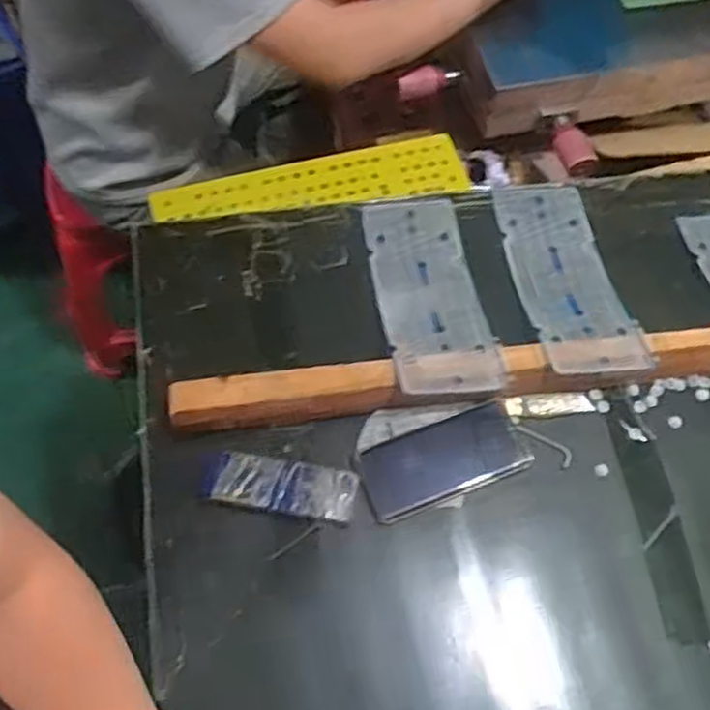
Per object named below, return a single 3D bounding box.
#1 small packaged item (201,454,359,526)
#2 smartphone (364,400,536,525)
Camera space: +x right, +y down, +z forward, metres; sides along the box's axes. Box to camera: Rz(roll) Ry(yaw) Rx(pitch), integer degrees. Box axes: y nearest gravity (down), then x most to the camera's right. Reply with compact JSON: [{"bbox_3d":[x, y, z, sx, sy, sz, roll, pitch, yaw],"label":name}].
[{"bbox_3d":[-0.073,0.126,0.699,0.144,0.030,0.047,8,61,2],"label":"small packaged item"},{"bbox_3d":[0.088,0.105,0.728,0.163,0.016,0.074,-19,64,-12],"label":"smartphone"}]

